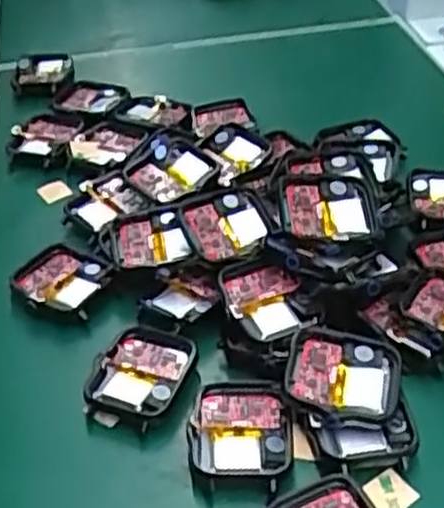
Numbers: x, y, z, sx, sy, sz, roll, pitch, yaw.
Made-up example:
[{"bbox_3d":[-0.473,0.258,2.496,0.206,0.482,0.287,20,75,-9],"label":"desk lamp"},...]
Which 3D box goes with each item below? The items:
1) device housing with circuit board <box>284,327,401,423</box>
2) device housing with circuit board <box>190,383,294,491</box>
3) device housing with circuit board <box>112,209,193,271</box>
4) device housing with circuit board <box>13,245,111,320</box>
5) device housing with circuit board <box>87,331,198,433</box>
[{"bbox_3d":[0.047,0.048,0.297,0.042,0.014,0.038,3,42,8],"label":"device housing with circuit board"},{"bbox_3d":[0.008,0.067,0.287,0.037,0.009,0.041,-2,41,3],"label":"device housing with circuit board"},{"bbox_3d":[-0.033,-0.007,0.358,0.036,0.013,0.033,-4,52,4],"label":"device housing with circuit board"},{"bbox_3d":[-0.073,0.014,0.354,0.041,0.009,0.036,24,48,28],"label":"device housing with circuit board"},{"bbox_3d":[-0.033,0.049,0.311,0.036,0.008,0.045,13,44,18],"label":"device housing with circuit board"}]

